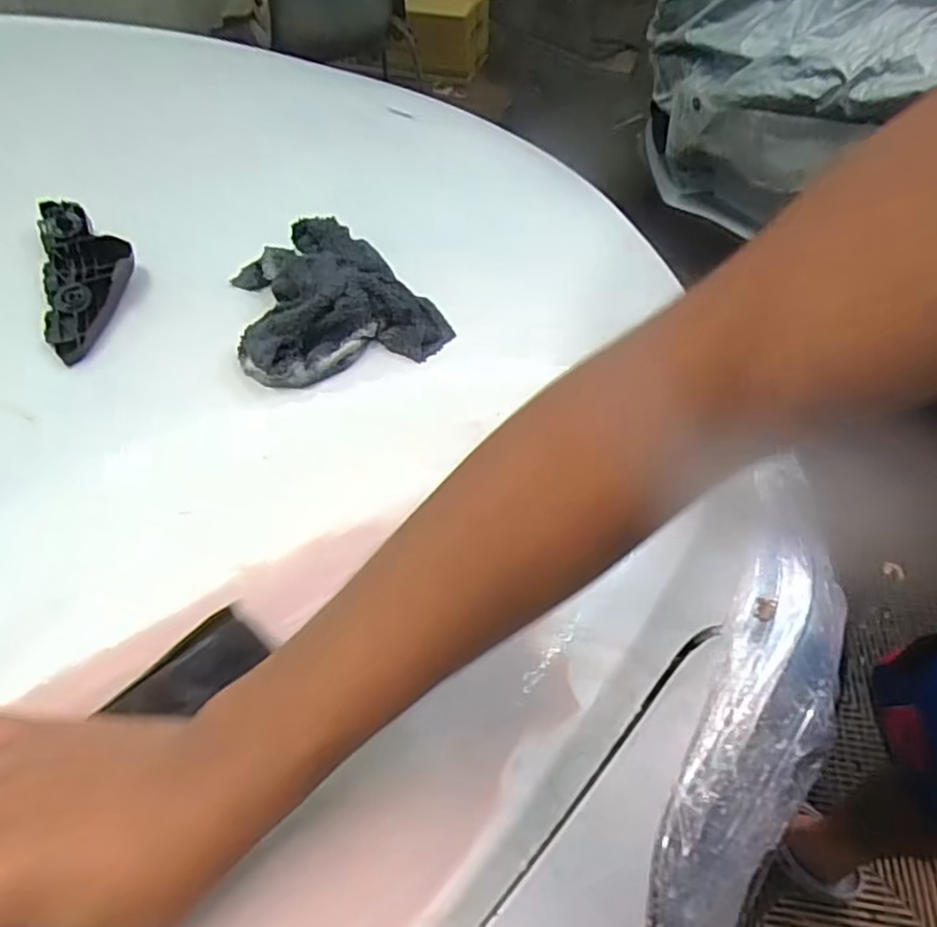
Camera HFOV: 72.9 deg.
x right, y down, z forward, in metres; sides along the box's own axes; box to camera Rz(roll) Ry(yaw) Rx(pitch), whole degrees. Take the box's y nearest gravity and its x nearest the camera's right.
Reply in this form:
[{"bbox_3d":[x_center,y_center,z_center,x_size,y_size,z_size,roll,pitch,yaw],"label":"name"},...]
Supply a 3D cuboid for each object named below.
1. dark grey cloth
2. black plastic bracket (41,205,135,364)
[{"bbox_3d":[-0.112,-0.132,0.510,0.160,0.061,0.136,-26,58,-17],"label":"dark grey cloth"},{"bbox_3d":[-0.293,-0.150,0.487,0.066,0.021,0.171,-20,56,-13],"label":"black plastic bracket"}]

